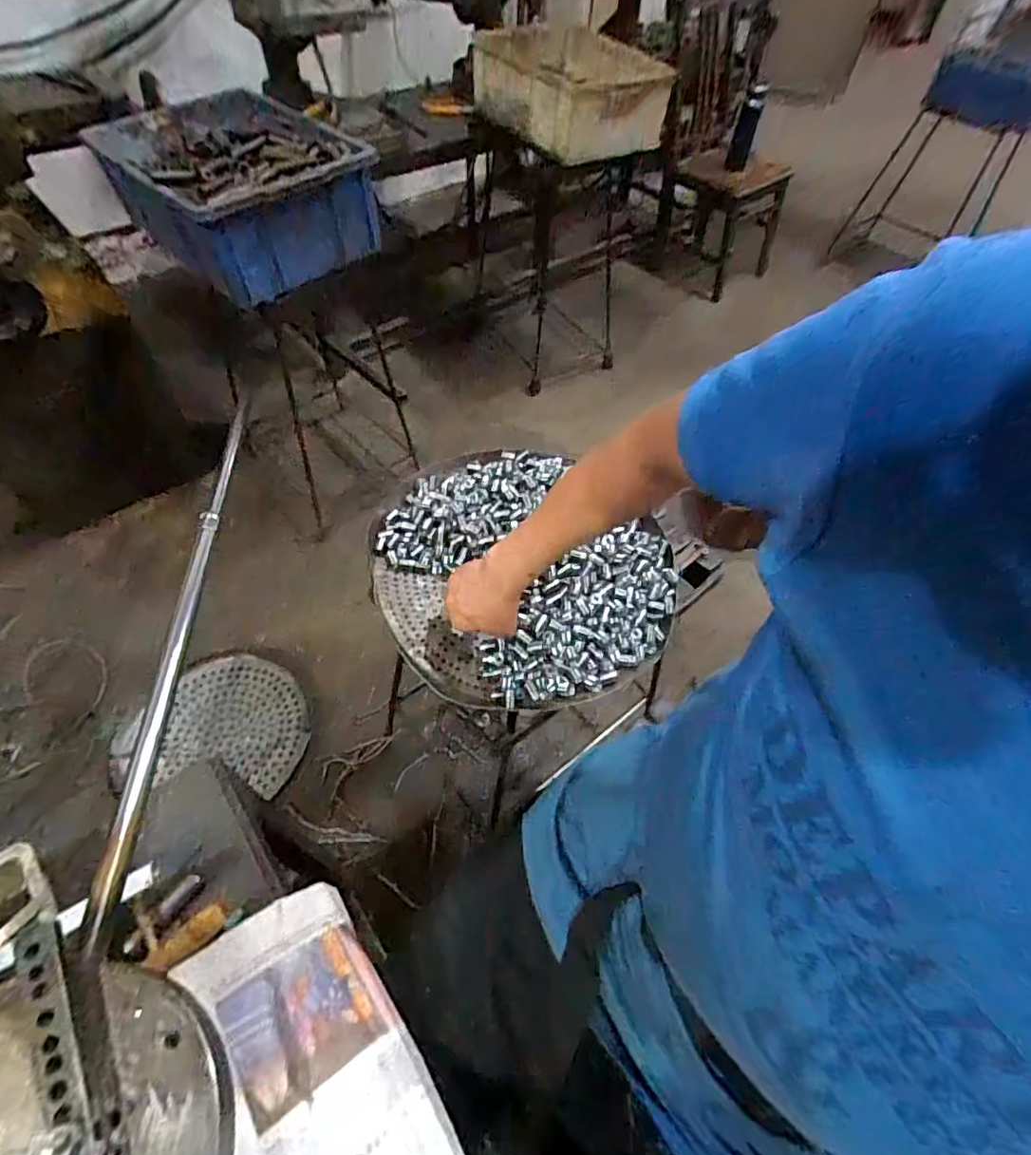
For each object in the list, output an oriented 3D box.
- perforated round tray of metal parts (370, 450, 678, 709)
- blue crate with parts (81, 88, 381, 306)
[{"bbox_3d":[0.011,-0.025,0.718,0.371,0.069,0.379,1,54,-1],"label":"perforated round tray of metal parts"},{"bbox_3d":[-0.547,-0.758,1.122,0.478,0.228,0.354,40,62,23],"label":"blue crate with parts"}]

